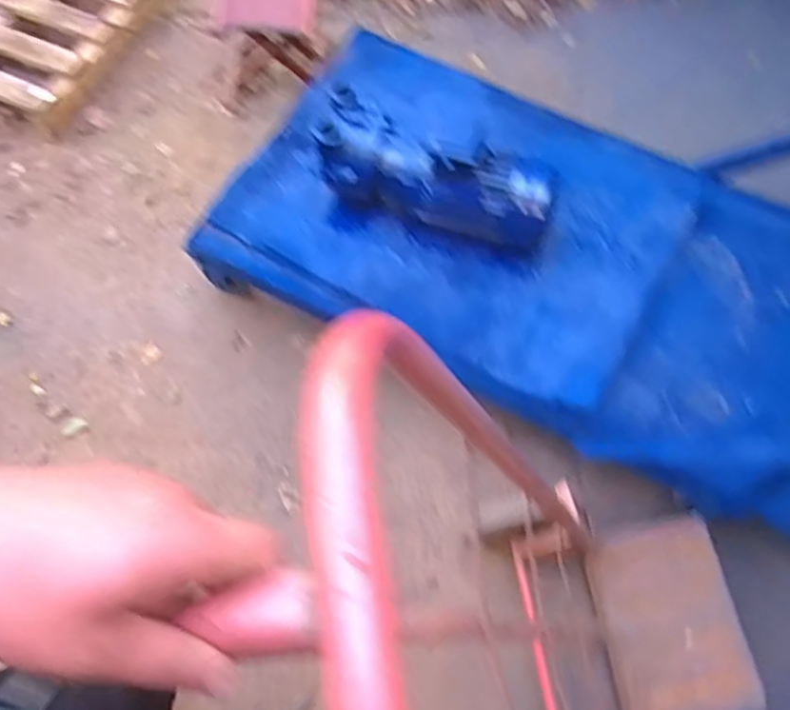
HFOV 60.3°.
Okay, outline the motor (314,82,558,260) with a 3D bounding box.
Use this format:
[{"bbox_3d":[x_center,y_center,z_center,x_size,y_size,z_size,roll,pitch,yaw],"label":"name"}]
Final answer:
[{"bbox_3d":[0.087,-0.376,1.461,0.492,0.188,0.168,23,66,7],"label":"motor"}]

